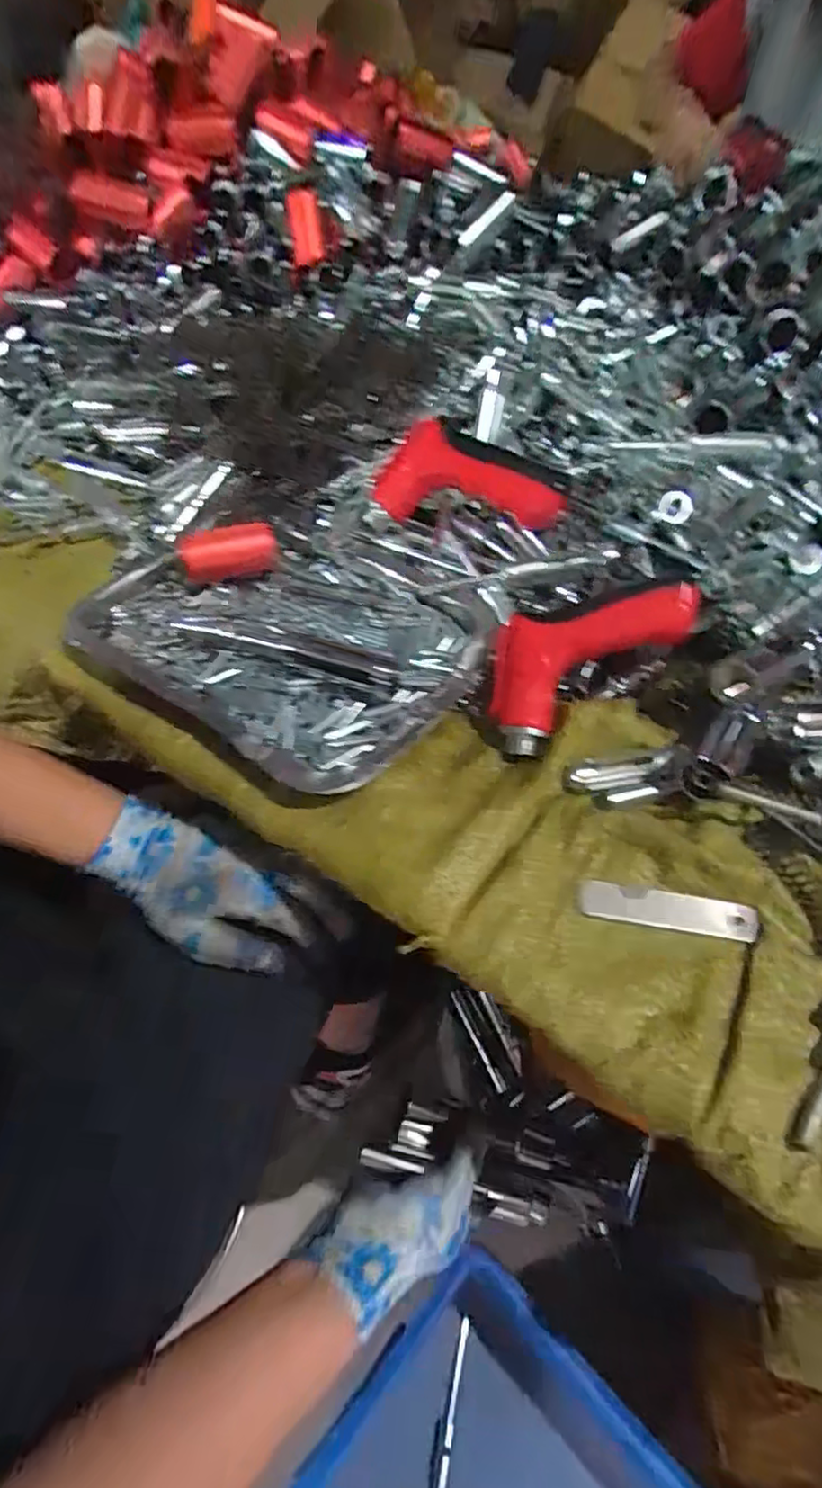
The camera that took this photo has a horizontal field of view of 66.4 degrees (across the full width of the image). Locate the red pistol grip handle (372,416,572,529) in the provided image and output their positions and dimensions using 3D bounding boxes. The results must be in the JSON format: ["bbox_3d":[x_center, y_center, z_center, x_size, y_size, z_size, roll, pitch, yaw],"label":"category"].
[{"bbox_3d":[0.039,-0.176,0.430,0.131,0.066,0.032,12,53,10],"label":"red pistol grip handle"}]

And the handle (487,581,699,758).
[{"bbox_3d":[0.102,-0.056,0.366,0.135,0.045,0.069,-30,54,11],"label":"handle"}]

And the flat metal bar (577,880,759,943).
[{"bbox_3d":[0.128,0.083,0.316,0.085,0.004,0.020,7,53,6],"label":"flat metal bar"}]

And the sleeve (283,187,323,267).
[{"bbox_3d":[-0.098,-0.476,0.580,0.028,0.057,0.028,-10,53,-7],"label":"sleeve"}]

